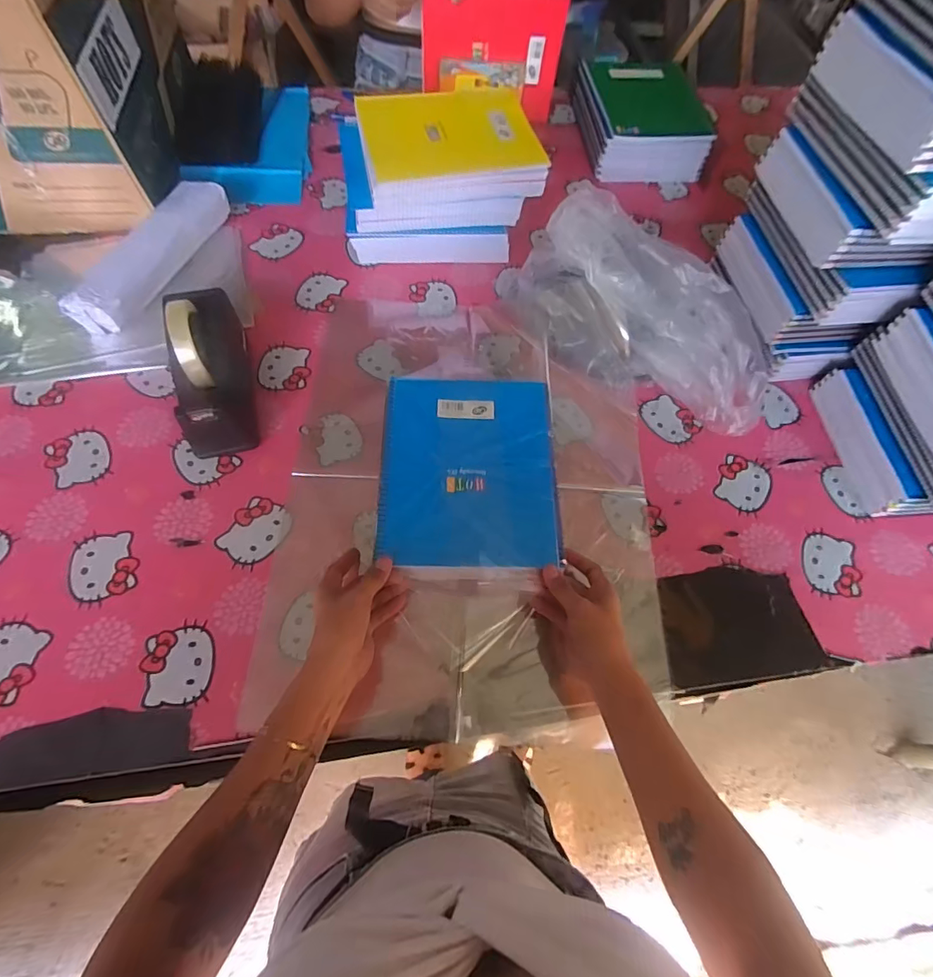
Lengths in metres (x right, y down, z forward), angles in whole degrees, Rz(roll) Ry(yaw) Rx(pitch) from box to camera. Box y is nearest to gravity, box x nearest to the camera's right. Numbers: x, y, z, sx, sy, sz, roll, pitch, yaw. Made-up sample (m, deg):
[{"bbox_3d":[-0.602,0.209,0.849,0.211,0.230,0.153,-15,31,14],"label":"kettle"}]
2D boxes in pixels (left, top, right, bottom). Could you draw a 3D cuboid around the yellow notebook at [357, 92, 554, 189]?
[{"bbox_3d":[-0.023,-0.512,0.681,0.246,0.009,0.165,-8,74,-5],"label":"yellow notebook"}]

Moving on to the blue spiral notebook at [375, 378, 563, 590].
[{"bbox_3d":[0.003,-0.020,0.561,0.203,0.018,0.265,2,63,-2],"label":"blue spiral notebook"}]

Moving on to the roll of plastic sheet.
[{"bbox_3d":[-0.467,-0.351,0.713,0.071,0.066,0.310,18,63,6],"label":"roll of plastic sheet"}]

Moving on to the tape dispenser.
[{"bbox_3d":[-0.331,-0.158,0.589,0.081,0.134,0.192,-12,64,-9],"label":"tape dispenser"}]

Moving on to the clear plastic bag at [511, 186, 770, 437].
[{"bbox_3d":[0.235,-0.229,0.632,0.379,0.187,0.120,38,67,15],"label":"clear plastic bag"}]

